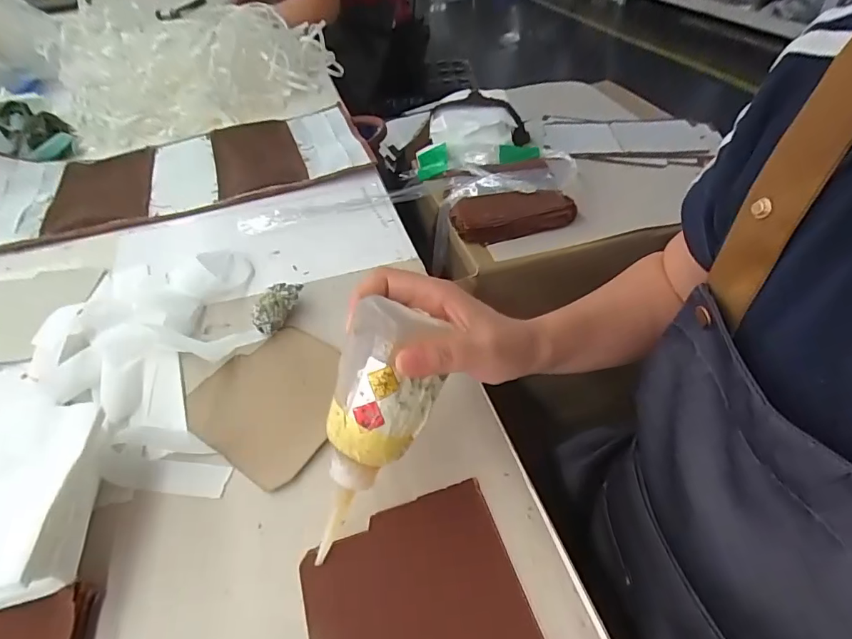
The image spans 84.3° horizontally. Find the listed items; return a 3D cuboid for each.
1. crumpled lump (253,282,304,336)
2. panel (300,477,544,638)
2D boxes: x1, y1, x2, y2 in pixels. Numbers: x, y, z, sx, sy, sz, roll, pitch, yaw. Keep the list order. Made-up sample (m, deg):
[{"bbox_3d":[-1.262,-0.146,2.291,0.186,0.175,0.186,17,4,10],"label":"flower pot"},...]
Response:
[{"bbox_3d":[-0.145,-0.011,0.460,0.029,0.030,0.050,14,48,15],"label":"crumpled lump"},{"bbox_3d":[-0.004,0.177,0.281,0.126,0.005,0.133,-14,47,-12],"label":"panel"}]

